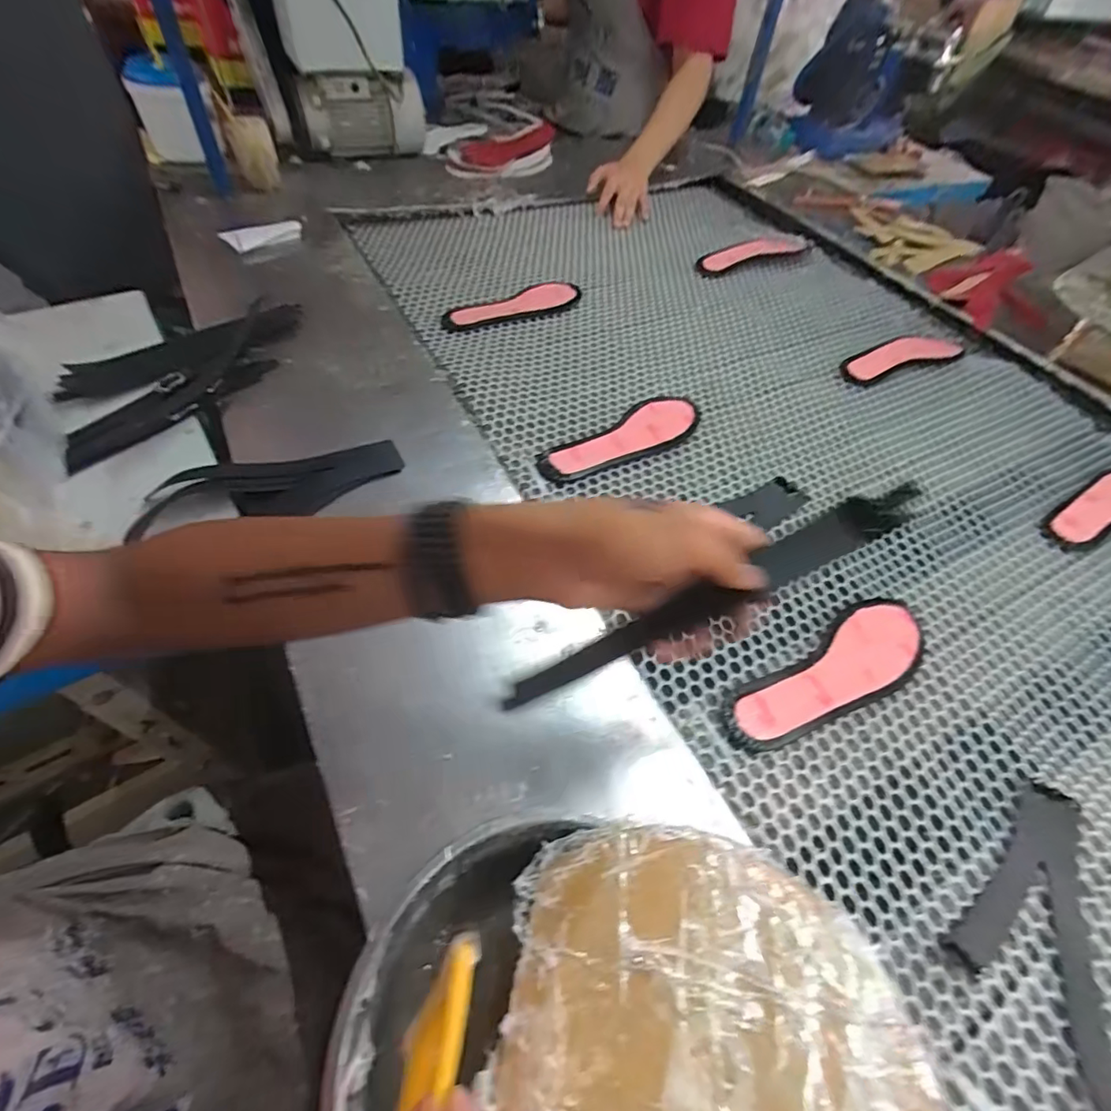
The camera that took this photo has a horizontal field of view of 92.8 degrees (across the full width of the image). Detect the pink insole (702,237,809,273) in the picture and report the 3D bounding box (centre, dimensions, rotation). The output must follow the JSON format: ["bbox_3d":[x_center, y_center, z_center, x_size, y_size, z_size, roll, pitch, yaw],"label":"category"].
[{"bbox_3d":[0.367,-0.560,0.977,0.231,0.017,0.065,-22,58,-19],"label":"pink insole"}]

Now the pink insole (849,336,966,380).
[{"bbox_3d":[0.535,-0.310,0.815,0.213,0.005,0.058,-17,56,-16],"label":"pink insole"}]

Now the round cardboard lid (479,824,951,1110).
[{"bbox_3d":[0.073,0.248,0.233,0.196,0.009,0.220,6,53,0],"label":"round cardboard lid"}]

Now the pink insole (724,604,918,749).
[{"bbox_3d":[0.246,0.106,0.479,0.226,0.018,0.074,-21,58,-18],"label":"pink insole"}]

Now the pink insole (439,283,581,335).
[{"bbox_3d":[-0.058,-0.376,0.802,0.250,0.013,0.076,-32,61,-29],"label":"pink insole"}]

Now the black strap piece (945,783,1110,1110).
[{"bbox_3d":[0.372,0.267,0.377,0.178,0.007,0.119,-33,62,-25],"label":"black strap piece"}]

